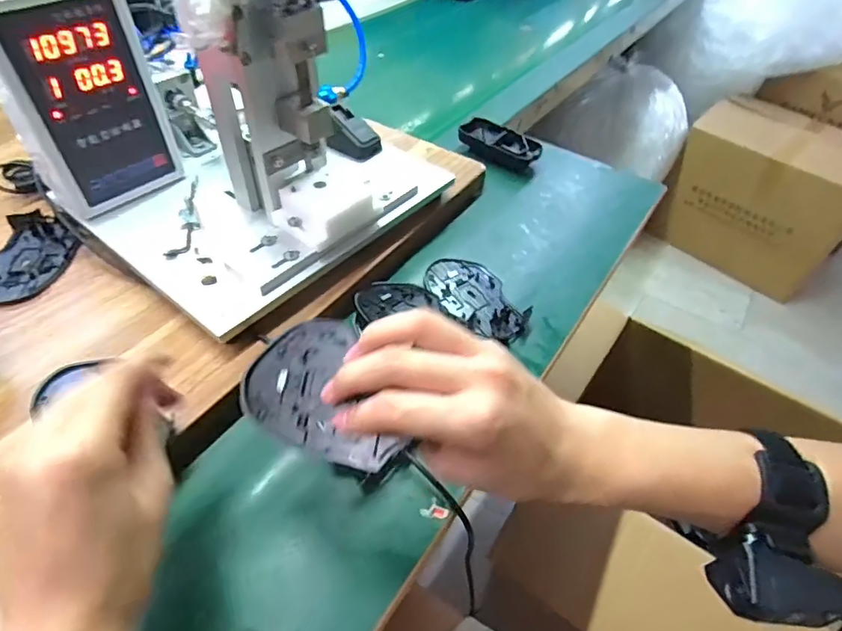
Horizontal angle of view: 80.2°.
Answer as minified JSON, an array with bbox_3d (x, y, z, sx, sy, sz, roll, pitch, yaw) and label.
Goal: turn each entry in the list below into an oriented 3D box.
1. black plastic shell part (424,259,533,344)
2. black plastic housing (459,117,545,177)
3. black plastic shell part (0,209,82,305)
[{"bbox_3d":[0.054,-0.019,0.486,0.070,0.010,0.110,-18,52,-19],"label":"black plastic shell part"},{"bbox_3d":[0.108,-0.226,0.667,0.109,0.032,0.051,34,54,24],"label":"black plastic housing"},{"bbox_3d":[-0.363,-0.054,0.458,0.076,0.014,0.104,9,48,4],"label":"black plastic shell part"}]

